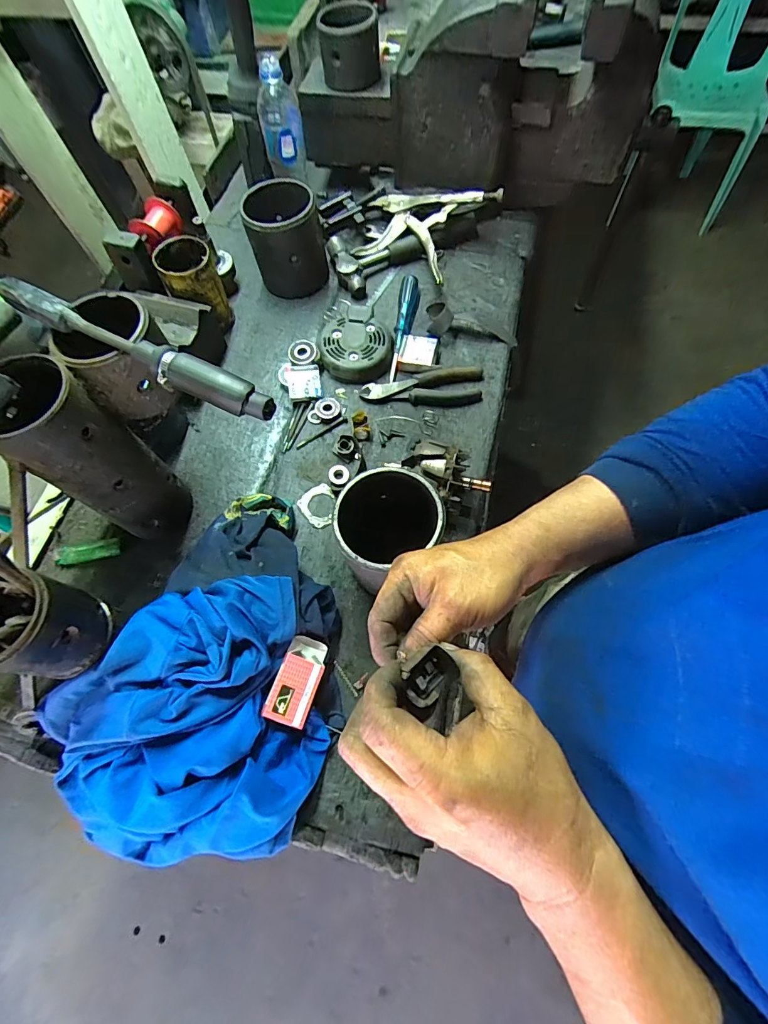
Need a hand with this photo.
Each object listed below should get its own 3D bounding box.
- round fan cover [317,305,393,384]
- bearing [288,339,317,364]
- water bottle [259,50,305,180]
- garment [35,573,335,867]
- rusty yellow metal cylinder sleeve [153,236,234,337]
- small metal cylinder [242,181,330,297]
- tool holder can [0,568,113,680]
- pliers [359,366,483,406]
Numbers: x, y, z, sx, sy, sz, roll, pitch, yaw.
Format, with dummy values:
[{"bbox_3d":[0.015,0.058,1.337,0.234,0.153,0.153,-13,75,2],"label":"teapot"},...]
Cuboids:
[{"bbox_3d":[-0.044,-0.253,0.642,0.106,0.032,0.118,-4,67,2],"label":"round fan cover"},{"bbox_3d":[-0.119,-0.233,0.623,0.040,0.012,0.044,-1,67,3],"label":"bearing"},{"bbox_3d":[-0.157,-0.594,0.663,0.065,0.148,0.053,-14,67,-3],"label":"water bottle"},{"bbox_3d":[-0.197,0.206,0.423,0.264,0.085,0.250,-13,67,-2],"label":"garment"},{"bbox_3d":[-0.277,-0.332,0.636,0.073,0.108,0.082,-20,67,-5],"label":"rusty yellow metal cylinder sleeve"},{"bbox_3d":[-0.150,-0.420,0.666,0.105,0.119,0.107,-14,67,-3],"label":"small metal cylinder"},{"bbox_3d":[-0.304,0.099,0.380,0.075,0.100,0.079,-1,67,3],"label":"tool holder can"},{"bbox_3d":[0.057,-0.175,0.618,0.171,0.019,0.052,-8,67,0],"label":"pliers"}]

